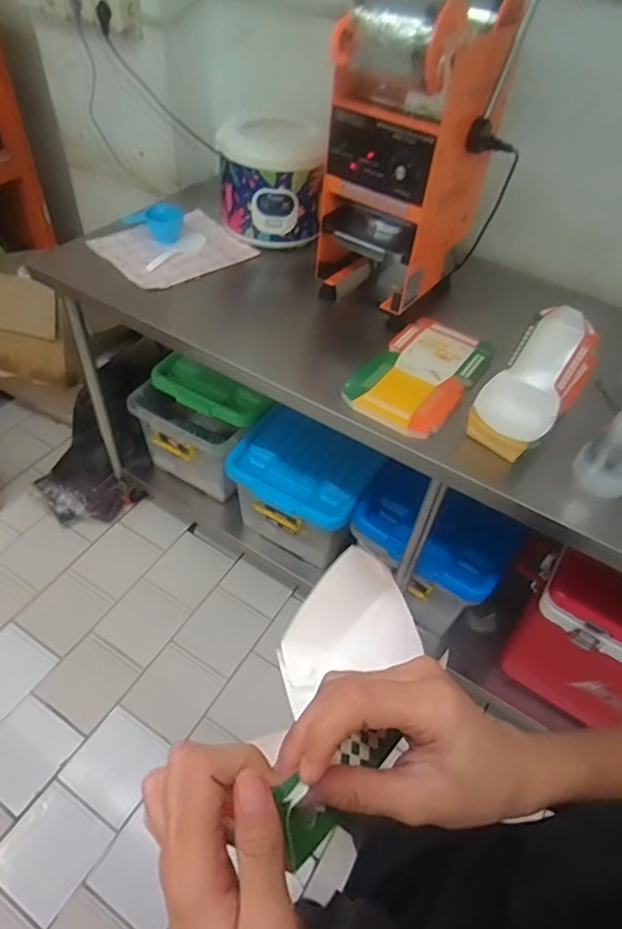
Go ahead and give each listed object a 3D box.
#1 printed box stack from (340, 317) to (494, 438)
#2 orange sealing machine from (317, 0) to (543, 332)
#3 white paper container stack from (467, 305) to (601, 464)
[{"bbox_3d":[0.203,-0.170,1.006,0.184,0.039,0.327,28,52,19],"label":"printed box stack"},{"bbox_3d":[0.210,-0.561,1.025,0.245,0.509,0.342,31,53,21],"label":"orange sealing machine"},{"bbox_3d":[0.347,-0.125,0.873,0.127,0.167,0.184,33,54,23],"label":"white paper container stack"}]

